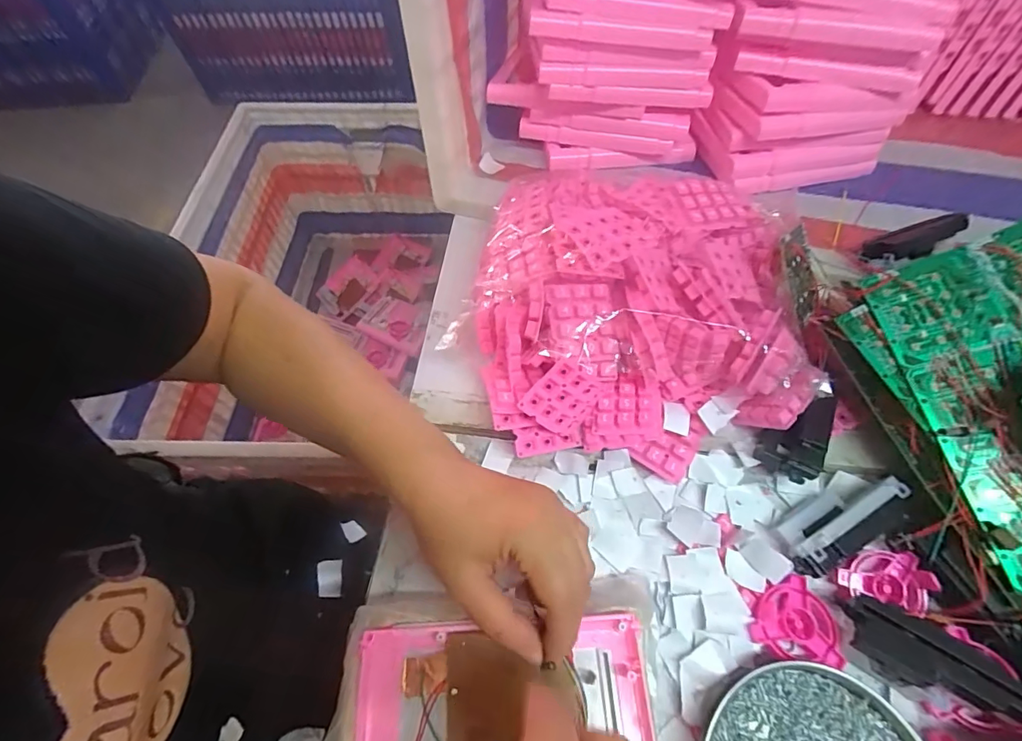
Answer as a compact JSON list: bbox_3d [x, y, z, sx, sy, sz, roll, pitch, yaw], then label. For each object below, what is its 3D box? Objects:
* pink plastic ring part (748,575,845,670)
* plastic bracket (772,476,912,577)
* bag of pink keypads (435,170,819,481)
[{"bbox_3d":[0.187,0.163,0.310,0.054,0.006,0.050,6,61,8],"label":"pink plastic ring part"},{"bbox_3d":[0.232,0.099,0.324,0.098,0.020,0.038,-29,62,-12],"label":"plastic bracket"},{"bbox_3d":[0.096,-0.053,0.373,0.256,0.093,0.232,6,60,6],"label":"bag of pink keypads"}]

